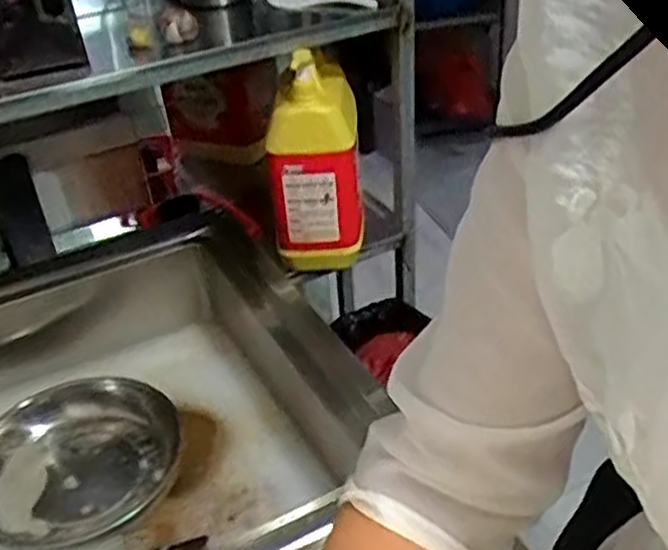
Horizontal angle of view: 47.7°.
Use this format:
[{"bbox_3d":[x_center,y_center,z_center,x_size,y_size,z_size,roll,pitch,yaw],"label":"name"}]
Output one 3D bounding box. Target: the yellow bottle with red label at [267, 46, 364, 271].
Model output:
[{"bbox_3d":[-0.040,-0.189,1.254,0.157,0.338,0.162,-6,34,-1],"label":"yellow bottle with red label"}]

